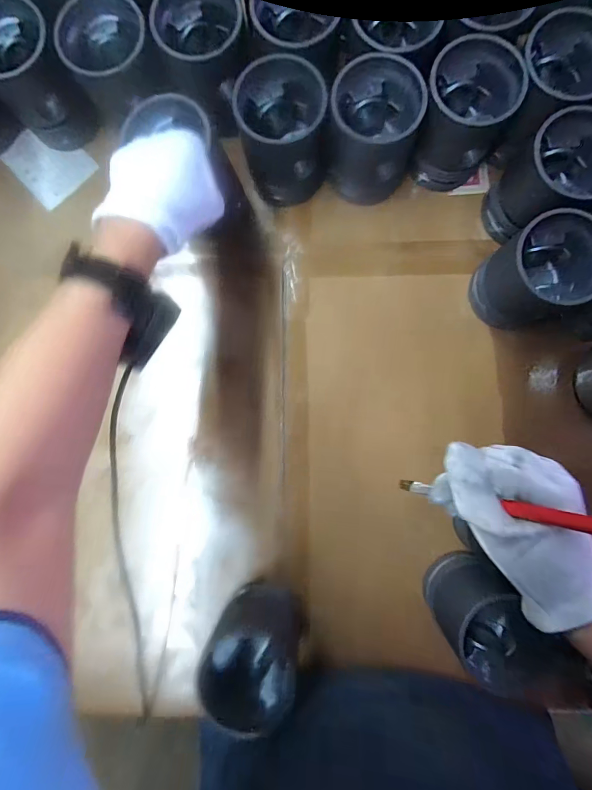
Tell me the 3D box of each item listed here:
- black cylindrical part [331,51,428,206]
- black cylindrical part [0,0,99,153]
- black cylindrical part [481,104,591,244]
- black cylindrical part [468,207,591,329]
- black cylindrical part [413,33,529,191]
[{"bbox_3d":[0.082,-0.282,0.425,0.090,0.107,0.088,0,88,3],"label":"black cylindrical part"},{"bbox_3d":[-0.296,-0.358,0.443,0.085,0.111,0.086,0,88,3],"label":"black cylindrical part"},{"bbox_3d":[0.272,-0.226,0.418,0.097,0.101,0.092,0,88,3],"label":"black cylindrical part"},{"bbox_3d":[0.251,-0.127,0.412,0.089,0.103,0.091,0,88,3],"label":"black cylindrical part"},{"bbox_3d":[0.179,-0.296,0.419,0.089,0.110,0.088,0,88,3],"label":"black cylindrical part"}]

